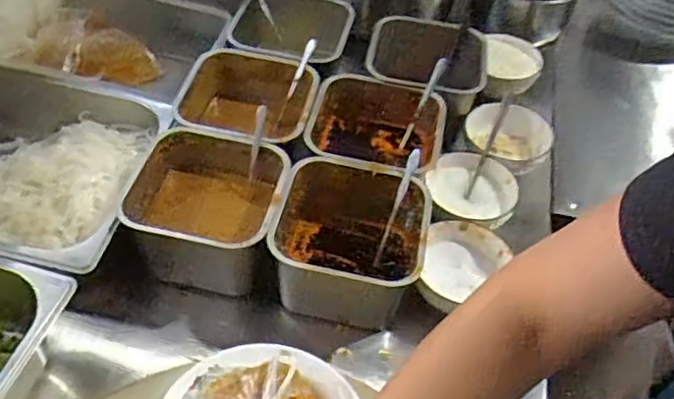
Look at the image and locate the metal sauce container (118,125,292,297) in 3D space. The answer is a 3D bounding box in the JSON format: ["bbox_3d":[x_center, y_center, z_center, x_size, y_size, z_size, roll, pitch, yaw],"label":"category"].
[{"bbox_3d":[-0.143,0.012,0.722,0.159,0.098,0.157,9,49,2],"label":"metal sauce container"}]

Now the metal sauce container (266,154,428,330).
[{"bbox_3d":[0.011,0.048,0.712,0.157,0.106,0.169,13,49,5],"label":"metal sauce container"}]

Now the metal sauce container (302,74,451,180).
[{"bbox_3d":[0.043,-0.073,0.809,0.166,0.084,0.161,14,49,6],"label":"metal sauce container"}]

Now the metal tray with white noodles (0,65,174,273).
[{"bbox_3d":[-0.379,-0.020,0.758,0.329,0.131,0.264,11,49,3],"label":"metal tray with white noodles"}]

